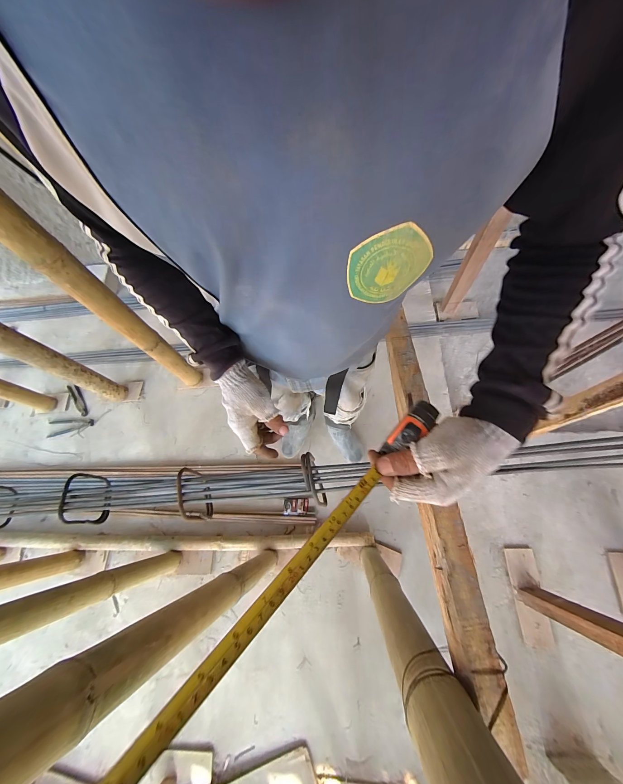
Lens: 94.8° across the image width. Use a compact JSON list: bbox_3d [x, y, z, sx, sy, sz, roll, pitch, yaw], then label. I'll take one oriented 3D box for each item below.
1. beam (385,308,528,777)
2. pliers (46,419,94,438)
[{"bbox_3d":[0.179,0.140,0.426,0.050,0.045,0.574,-7,69,3],"label":"beam"},{"bbox_3d":[-1.234,0.173,1.457,0.218,0.024,0.091,-11,69,2],"label":"pliers"}]

